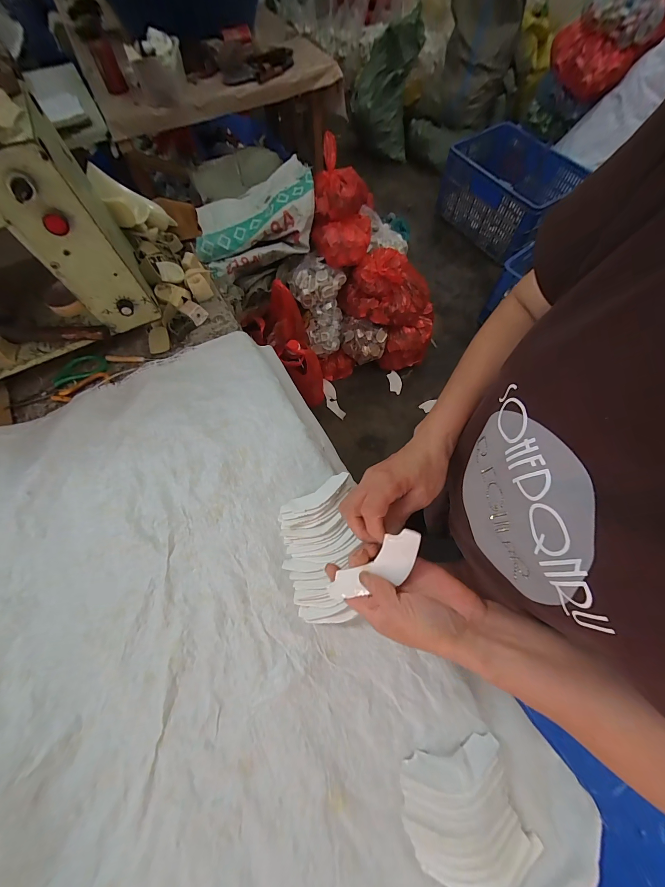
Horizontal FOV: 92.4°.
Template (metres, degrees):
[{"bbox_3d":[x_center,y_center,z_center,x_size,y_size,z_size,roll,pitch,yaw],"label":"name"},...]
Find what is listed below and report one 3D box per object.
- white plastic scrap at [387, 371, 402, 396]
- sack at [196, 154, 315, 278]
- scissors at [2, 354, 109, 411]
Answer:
[{"bbox_3d":[0.284,-0.276,1.441,0.058,0.007,0.112,-7,72,-3],"label":"white plastic scrap"},{"bbox_3d":[-0.260,-0.754,1.089,0.441,0.154,0.240,-28,69,-11],"label":"sack"},{"bbox_3d":[-0.538,-0.125,0.623,0.186,0.013,0.056,-24,69,-8],"label":"scissors"}]

